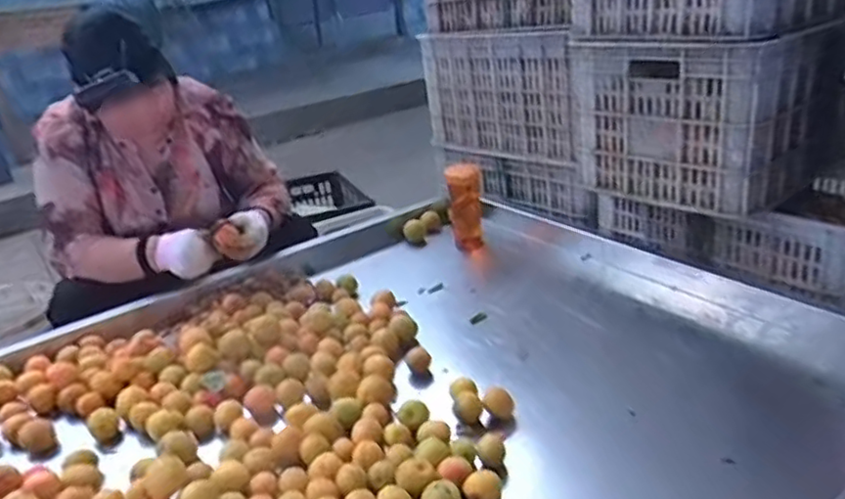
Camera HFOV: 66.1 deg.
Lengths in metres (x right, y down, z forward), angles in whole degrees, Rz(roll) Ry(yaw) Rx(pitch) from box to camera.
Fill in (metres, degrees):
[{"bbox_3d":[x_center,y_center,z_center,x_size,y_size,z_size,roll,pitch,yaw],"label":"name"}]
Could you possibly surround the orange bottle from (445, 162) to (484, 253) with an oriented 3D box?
[{"bbox_3d":[0.091,-0.084,1.379,0.068,0.185,0.084,-8,24,-2],"label":"orange bottle"}]

